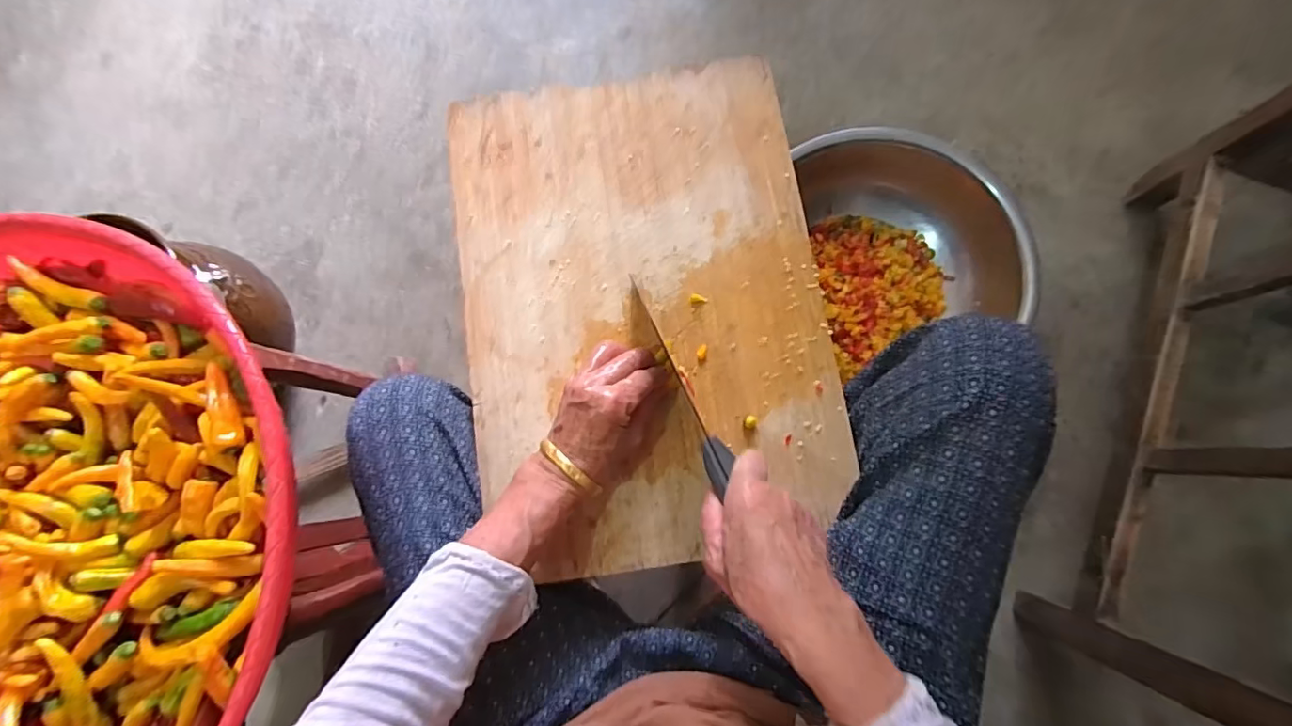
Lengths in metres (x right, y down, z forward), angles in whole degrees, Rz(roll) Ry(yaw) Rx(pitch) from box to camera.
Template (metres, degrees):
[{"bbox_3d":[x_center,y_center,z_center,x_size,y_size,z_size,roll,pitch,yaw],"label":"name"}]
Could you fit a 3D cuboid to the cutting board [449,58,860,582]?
[{"bbox_3d":[-0.003,-0.056,0.482,0.307,0.019,0.436,-9,81,1],"label":"cutting board"}]

